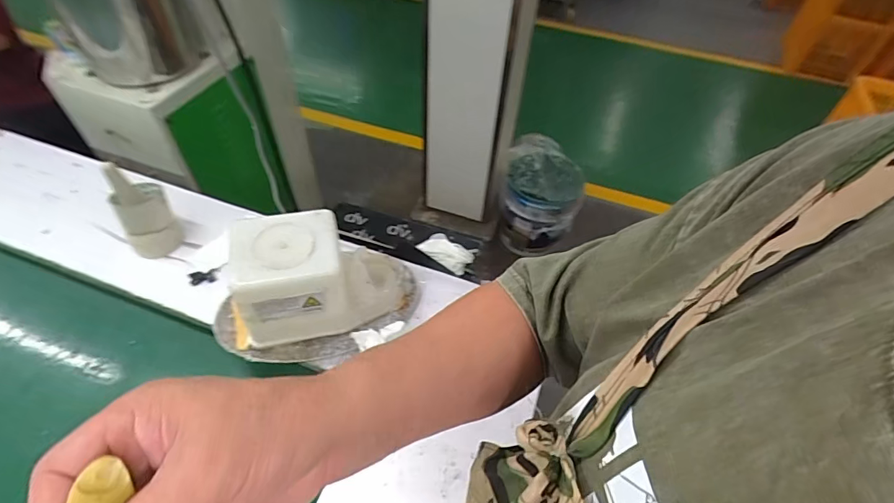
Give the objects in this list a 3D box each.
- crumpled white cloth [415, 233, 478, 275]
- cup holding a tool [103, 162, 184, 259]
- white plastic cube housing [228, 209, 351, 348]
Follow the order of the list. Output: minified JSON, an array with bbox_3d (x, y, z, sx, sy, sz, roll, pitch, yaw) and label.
[{"bbox_3d":[-0.001,-0.004,1.004,0.119,0.021,0.077,25,52,16],"label":"crumpled white cloth"},{"bbox_3d":[-0.548,-0.076,0.811,0.088,0.176,0.071,-32,58,-27],"label":"cup holding a tool"},{"bbox_3d":[-0.236,0.043,0.700,0.154,0.158,0.122,-9,51,-11],"label":"white plastic cube housing"}]

